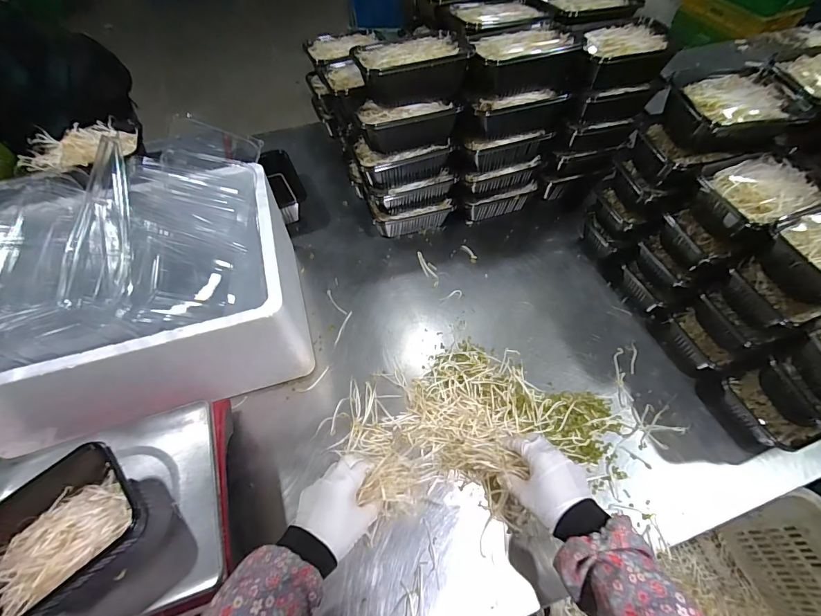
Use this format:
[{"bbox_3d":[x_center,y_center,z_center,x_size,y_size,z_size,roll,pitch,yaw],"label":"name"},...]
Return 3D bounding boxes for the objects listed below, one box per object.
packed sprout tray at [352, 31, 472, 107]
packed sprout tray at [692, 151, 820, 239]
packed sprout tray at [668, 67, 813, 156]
[{"bbox_3d":[0.001,-0.380,0.635,0.168,0.073,0.108,-19,59,-12],"label":"packed sprout tray"},{"bbox_3d":[0.495,-0.160,0.560,0.174,0.056,0.127,-23,60,-14],"label":"packed sprout tray"},{"bbox_3d":[0.469,-0.289,0.579,0.182,0.066,0.110,-10,58,-6],"label":"packed sprout tray"}]

